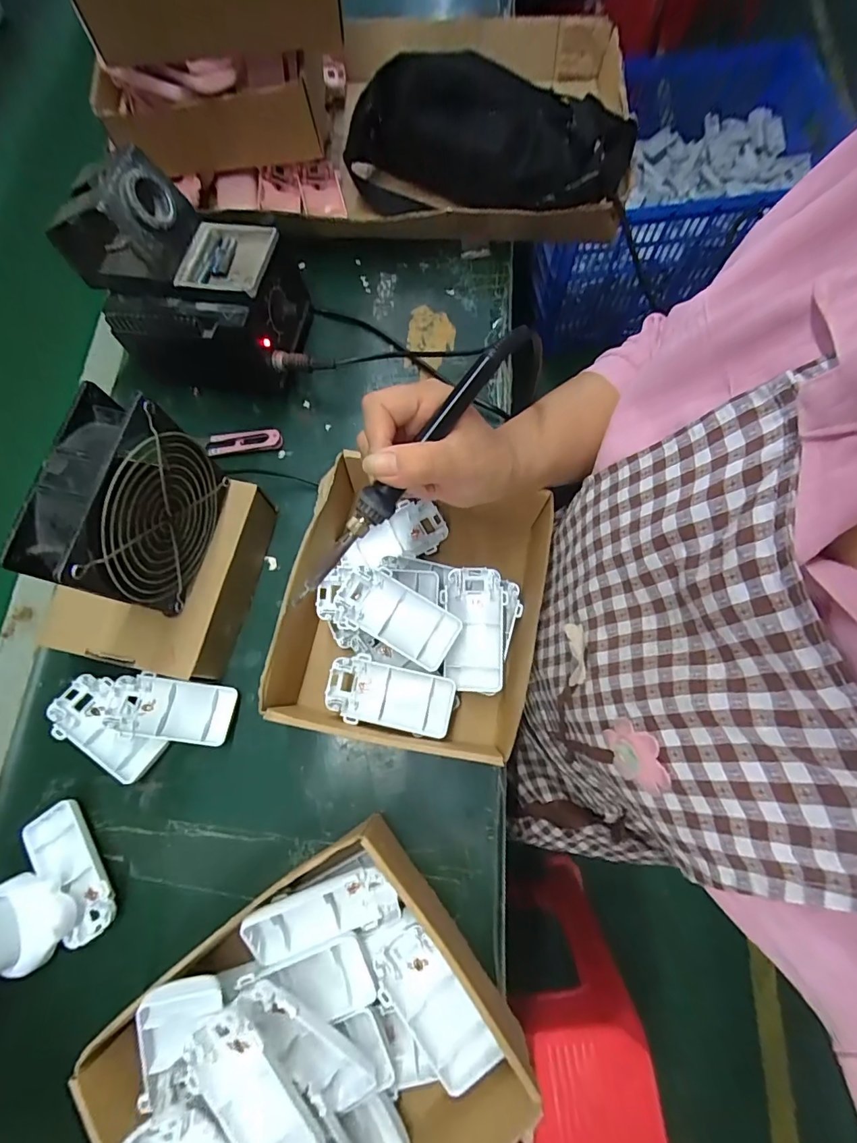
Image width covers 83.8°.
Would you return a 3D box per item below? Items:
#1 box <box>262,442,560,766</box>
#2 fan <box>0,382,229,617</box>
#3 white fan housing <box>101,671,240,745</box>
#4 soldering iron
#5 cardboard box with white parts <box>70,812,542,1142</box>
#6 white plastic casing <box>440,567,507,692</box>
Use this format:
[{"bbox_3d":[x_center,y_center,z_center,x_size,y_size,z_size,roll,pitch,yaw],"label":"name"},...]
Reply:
[{"bbox_3d":[-0.008,0.026,0.383,0.183,0.075,0.204,12,73,5],"label":"box"},{"bbox_3d":[-0.197,-0.039,0.324,0.047,0.117,0.121,11,73,5],"label":"fan"},{"bbox_3d":[-0.205,0.110,0.384,0.095,0.019,0.047,5,72,3],"label":"white fan housing"},{"bbox_3d":[-0.006,-0.063,0.283,0.025,0.025,0.209,41,90,10],"label":"soldering iron"},{"bbox_3d":[-0.069,0.300,0.302,0.211,0.076,0.181,-37,75,-10],"label":"cardboard box with white parts"},{"bbox_3d":[0.035,0.045,0.379,0.046,0.019,0.094,-1,86,-1],"label":"white plastic casing"}]

